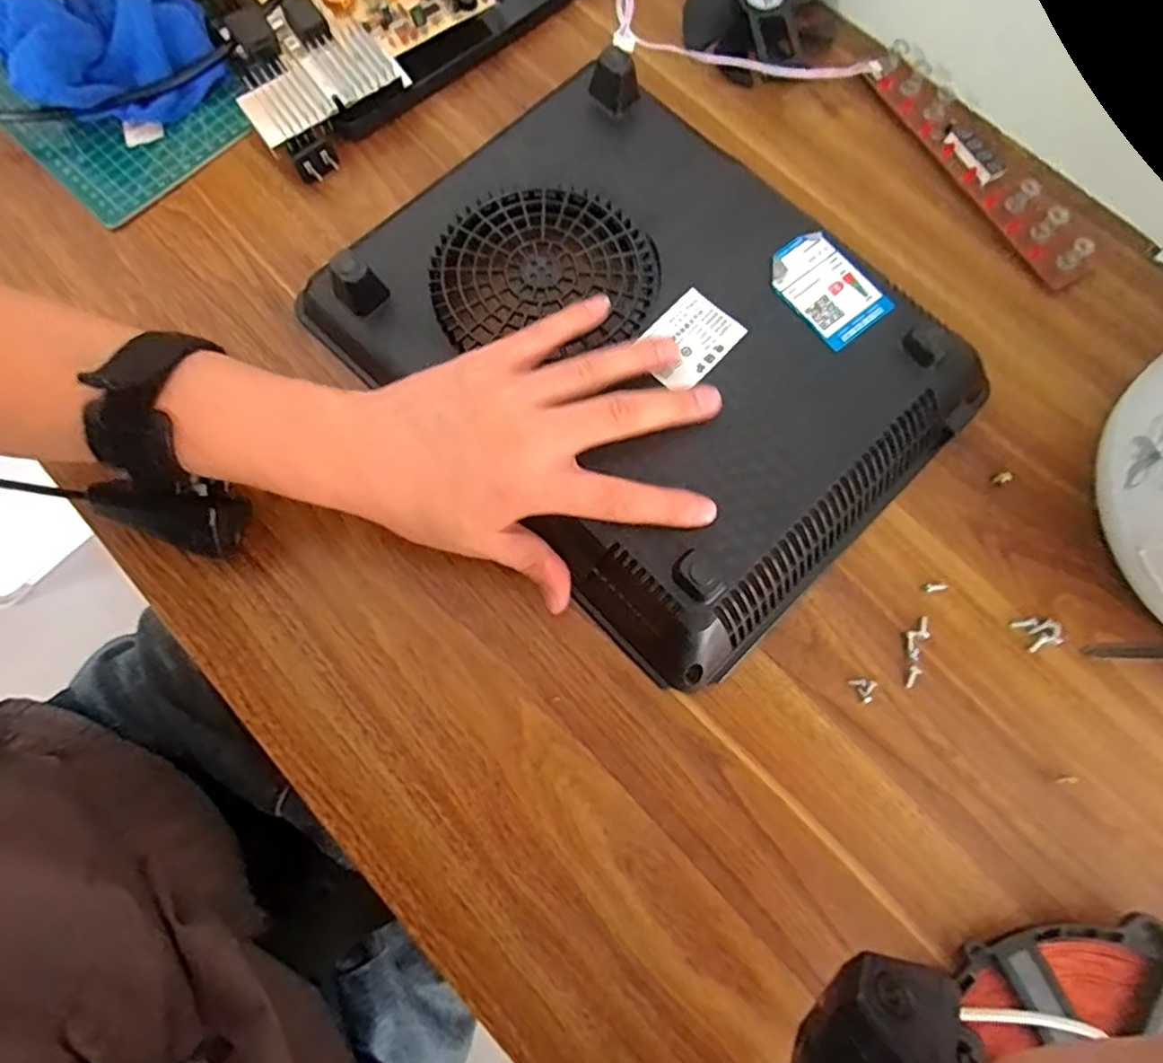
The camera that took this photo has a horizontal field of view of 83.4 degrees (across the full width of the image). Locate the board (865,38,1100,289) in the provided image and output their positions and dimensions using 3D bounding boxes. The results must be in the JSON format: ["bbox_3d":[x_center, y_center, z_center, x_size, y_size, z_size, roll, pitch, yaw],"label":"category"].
[{"bbox_3d":[0.255,-0.239,0.423,0.030,0.019,0.196,-31,78,-8],"label":"board"}]

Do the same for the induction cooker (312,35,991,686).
[{"bbox_3d":[0.033,-0.107,0.370,0.245,0.048,0.321,-44,80,-11],"label":"induction cooker"}]

